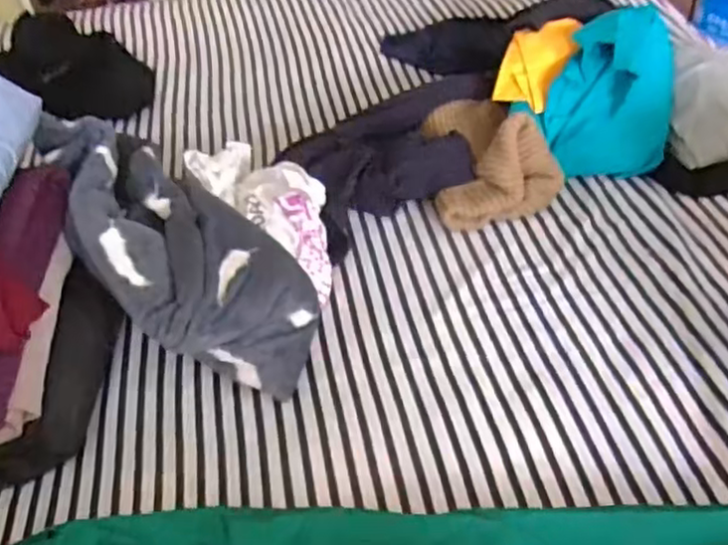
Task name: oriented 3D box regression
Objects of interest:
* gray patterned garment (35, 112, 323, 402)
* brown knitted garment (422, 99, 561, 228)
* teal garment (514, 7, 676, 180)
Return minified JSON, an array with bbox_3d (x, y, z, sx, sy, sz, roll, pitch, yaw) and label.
[{"bbox_3d":[-0.211,-0.030,0.751,0.166,0.086,0.404,-36,67,-28],"label":"gray patterned garment"},{"bbox_3d":[0.157,-0.160,0.918,0.149,0.095,0.200,-8,43,-2],"label":"brown knitted garment"},{"bbox_3d":[0.301,-0.233,0.920,0.203,0.163,0.167,-2,43,4],"label":"teal garment"}]

